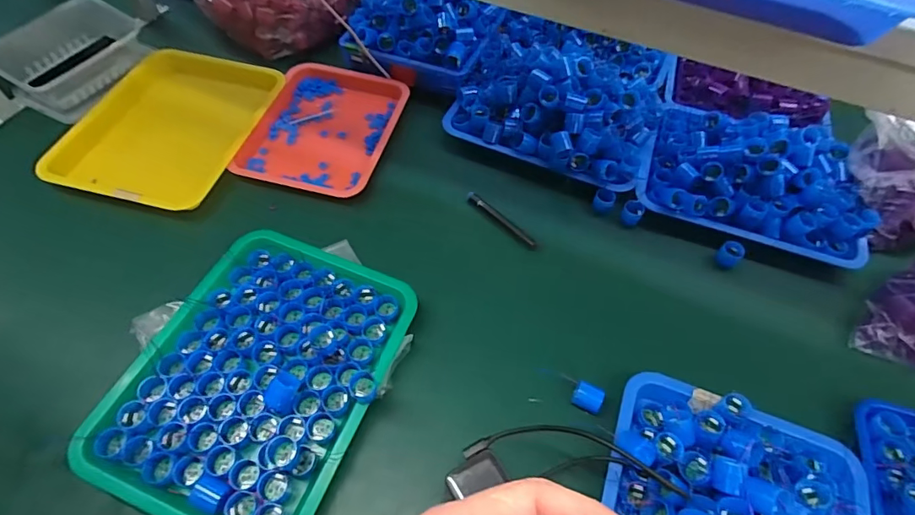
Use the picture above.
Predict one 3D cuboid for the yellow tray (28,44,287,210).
[{"bbox_3d":[-0.457,-0.212,0.774,0.259,0.043,0.316,13,57,6],"label":"yellow tray"}]

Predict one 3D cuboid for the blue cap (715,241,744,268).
[{"bbox_3d":[0.383,-0.003,0.675,0.029,0.028,0.029,1,57,-2],"label":"blue cap"}]

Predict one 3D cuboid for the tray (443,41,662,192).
[{"bbox_3d":[0.153,-0.243,0.761,0.330,0.093,0.218,22,59,12],"label":"tray"}]

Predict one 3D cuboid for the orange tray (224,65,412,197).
[{"bbox_3d":[-0.214,-0.221,0.796,0.214,0.028,0.265,13,57,6],"label":"orange tray"}]

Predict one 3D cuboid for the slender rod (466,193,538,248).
[{"bbox_3d":[0.068,-0.057,0.737,0.128,0.014,0.011,38,62,1],"label":"slender rod"}]

